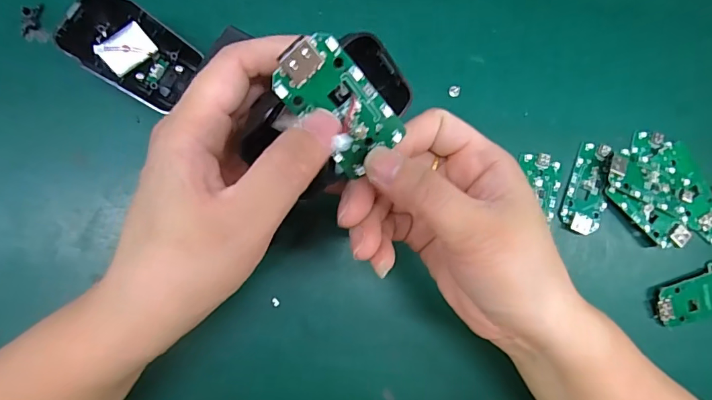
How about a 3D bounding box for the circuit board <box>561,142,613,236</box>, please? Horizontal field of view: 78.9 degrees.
[{"bbox_3d":[0.163,-0.008,0.300,0.029,0.005,0.064,20,83,-7],"label":"circuit board"}]

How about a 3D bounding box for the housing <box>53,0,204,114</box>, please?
[{"bbox_3d":[-0.127,-0.084,0.247,0.067,0.010,0.044,33,85,-38],"label":"housing"}]

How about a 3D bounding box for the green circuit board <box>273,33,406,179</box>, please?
[{"bbox_3d":[-0.006,-0.036,0.170,0.032,0.004,0.061,-42,131,5],"label":"green circuit board"}]

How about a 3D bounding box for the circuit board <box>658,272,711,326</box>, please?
[{"bbox_3d":[0.244,0.069,0.305,0.070,0.008,0.030,-12,88,-9],"label":"circuit board"}]

